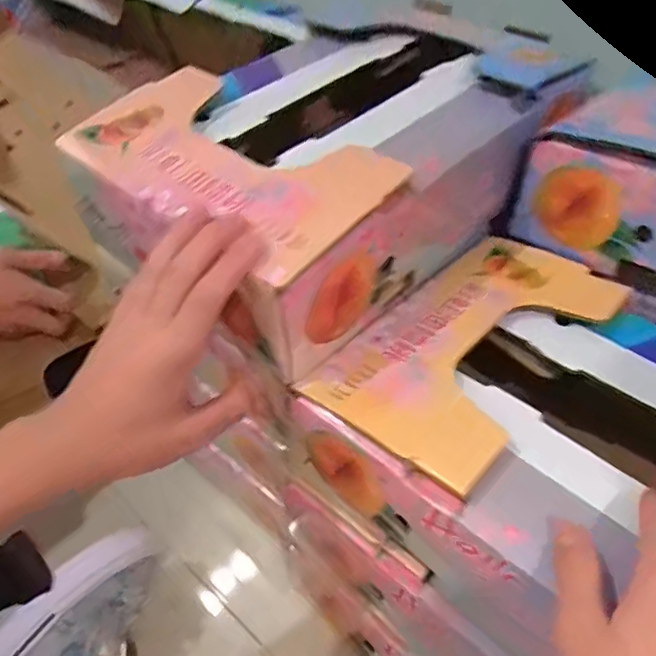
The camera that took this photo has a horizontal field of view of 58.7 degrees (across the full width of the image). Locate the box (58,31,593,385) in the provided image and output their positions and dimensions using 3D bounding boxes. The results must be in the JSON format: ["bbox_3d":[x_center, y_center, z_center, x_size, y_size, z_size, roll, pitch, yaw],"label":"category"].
[{"bbox_3d":[-0.014,-0.130,0.480,0.299,0.105,0.243,-33,52,-32],"label":"box"}]

